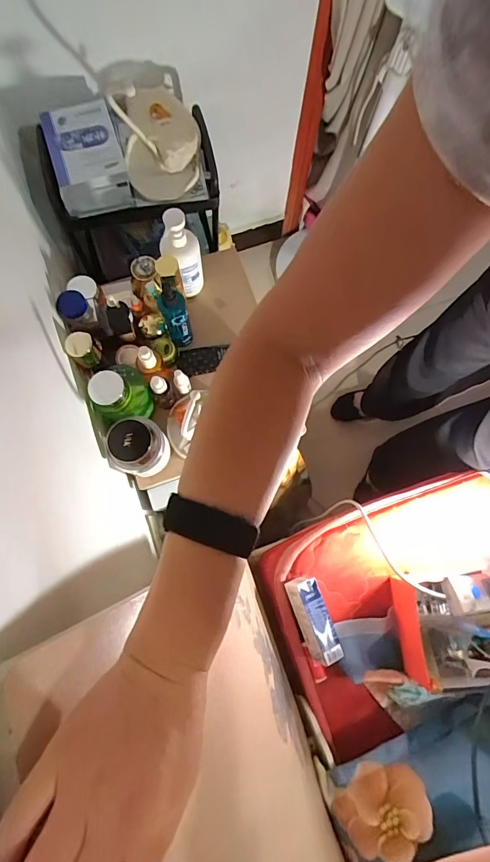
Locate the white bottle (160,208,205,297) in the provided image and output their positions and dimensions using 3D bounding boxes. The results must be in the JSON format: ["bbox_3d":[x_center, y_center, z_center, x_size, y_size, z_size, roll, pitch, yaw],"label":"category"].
[{"bbox_3d":[-0.116,-0.329,0.749,0.077,0.184,0.056,-29,79,-8],"label":"white bottle"}]

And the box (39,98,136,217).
[{"bbox_3d":[-0.306,-0.531,0.780,0.131,0.092,0.176,-15,77,-5],"label":"box"}]

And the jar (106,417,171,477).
[{"bbox_3d":[-0.191,0.028,0.720,0.088,0.123,0.099,42,79,8],"label":"jar"}]

